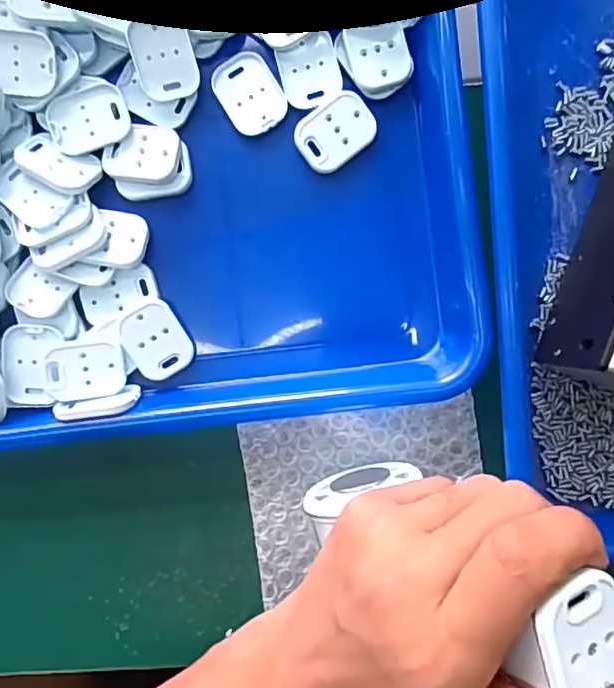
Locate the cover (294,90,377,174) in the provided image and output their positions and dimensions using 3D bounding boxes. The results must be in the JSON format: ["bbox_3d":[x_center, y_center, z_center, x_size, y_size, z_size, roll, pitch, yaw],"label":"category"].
[{"bbox_3d":[0.014,-0.107,0.299,0.038,0.007,0.028,-39,91,5],"label":"cover"}]

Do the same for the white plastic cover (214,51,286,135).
[{"bbox_3d":[-0.029,-0.128,0.302,0.029,0.004,0.039,-32,92,5],"label":"white plastic cover"}]

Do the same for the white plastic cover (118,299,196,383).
[{"bbox_3d":[-0.077,-0.001,0.304,0.030,0.004,0.039,-34,106,-10],"label":"white plastic cover"}]

